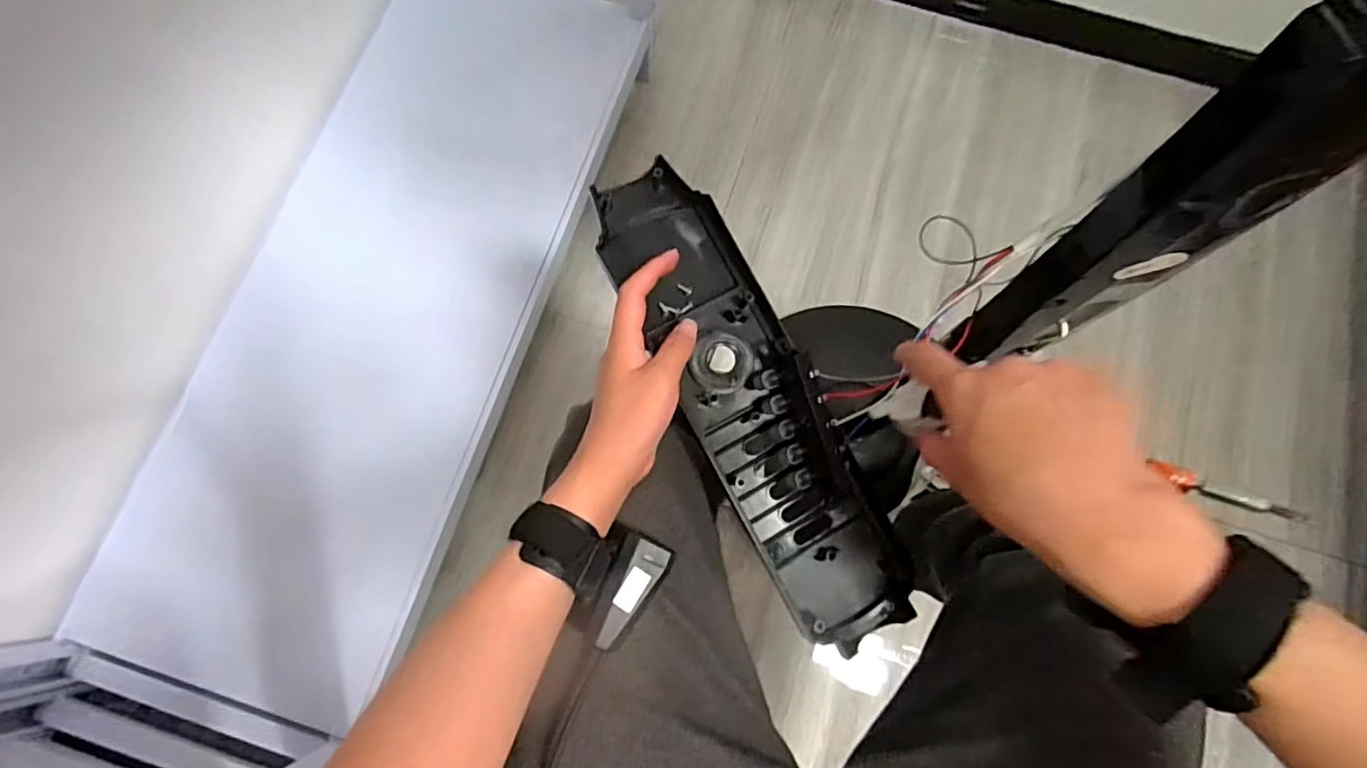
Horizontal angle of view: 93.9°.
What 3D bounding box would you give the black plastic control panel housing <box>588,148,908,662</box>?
[{"bbox_3d":[0.048,0.011,0.444,0.092,0.040,0.353,-26,86,-8],"label":"black plastic control panel housing"}]

